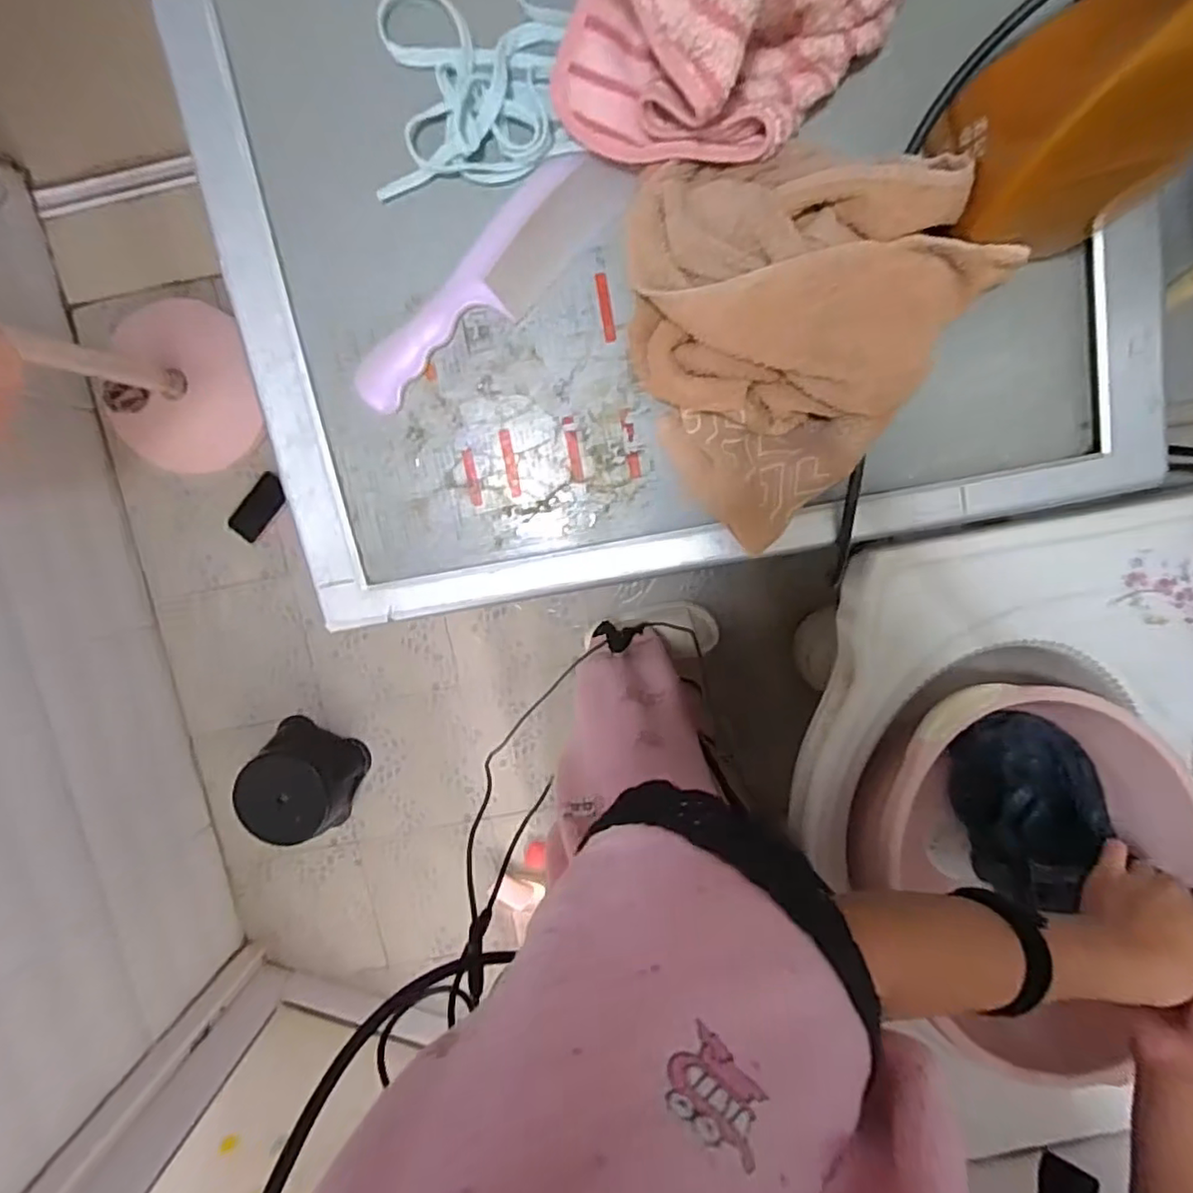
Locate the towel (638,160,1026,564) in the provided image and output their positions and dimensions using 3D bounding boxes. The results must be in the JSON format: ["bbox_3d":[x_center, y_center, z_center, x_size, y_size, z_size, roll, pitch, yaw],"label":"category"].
[{"bbox_3d":[0.110,-0.164,0.357,0.207,0.065,0.193,-43,95,6],"label":"towel"}]

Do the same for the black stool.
[{"bbox_3d":[-0.614,0.382,1.341,0.215,0.173,0.213,0,98,1],"label":"black stool"}]

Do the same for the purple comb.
[{"bbox_3d":[-0.065,-0.188,0.382,0.200,0.010,0.049,-43,95,6],"label":"purple comb"}]

